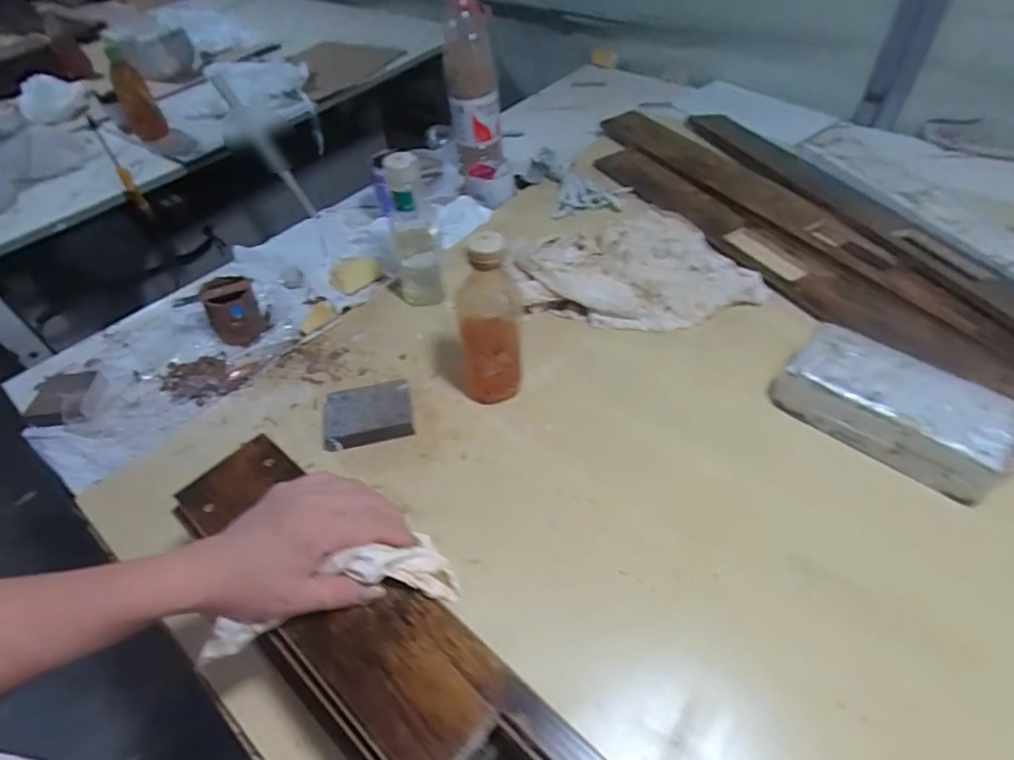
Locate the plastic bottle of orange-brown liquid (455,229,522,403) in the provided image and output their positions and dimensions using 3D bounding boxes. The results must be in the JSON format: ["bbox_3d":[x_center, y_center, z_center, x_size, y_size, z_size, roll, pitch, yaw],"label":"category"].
[{"bbox_3d":[-0.021,-0.056,0.596,0.071,0.202,0.062,-5,49,2],"label":"plastic bottle of orange-brown liquid"}]

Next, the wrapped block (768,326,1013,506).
[{"bbox_3d":[0.401,0.024,0.568,0.203,0.061,0.096,35,61,30],"label":"wrapped block"}]

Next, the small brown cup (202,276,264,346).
[{"bbox_3d":[-0.374,-0.097,0.750,0.066,0.069,0.063,-3,49,4],"label":"small brown cup"}]

